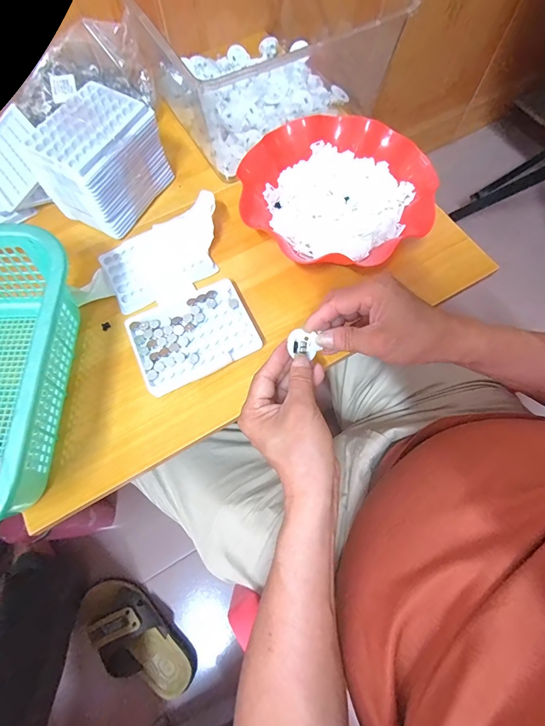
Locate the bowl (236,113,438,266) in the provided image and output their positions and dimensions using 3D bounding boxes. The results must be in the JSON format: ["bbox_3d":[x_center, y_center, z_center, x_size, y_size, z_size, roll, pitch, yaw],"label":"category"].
[{"bbox_3d":[0.075,-0.208,0.441,0.223,0.058,0.203,0,69,0],"label":"bowl"}]

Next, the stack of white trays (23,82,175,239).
[{"bbox_3d":[-0.207,-0.247,0.438,0.093,0.098,0.133,29,72,10],"label":"stack of white trays"}]

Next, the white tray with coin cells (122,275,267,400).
[{"bbox_3d":[-0.091,-0.034,0.404,0.131,0.020,0.110,-27,72,-10],"label":"white tray with coin cells"}]

